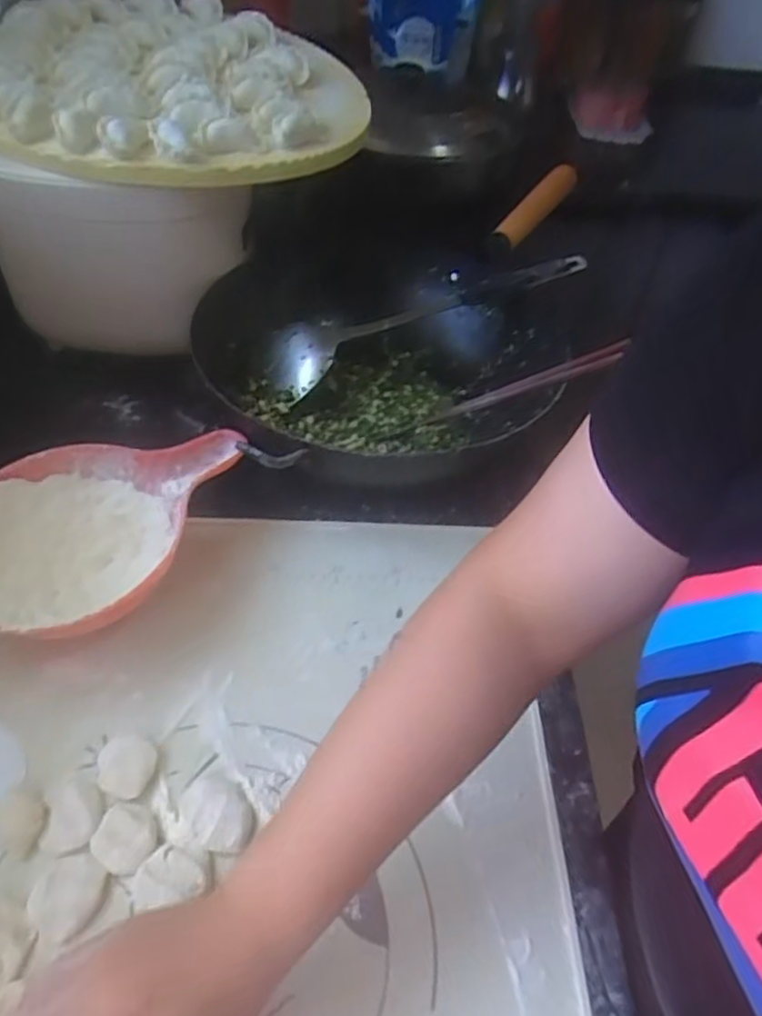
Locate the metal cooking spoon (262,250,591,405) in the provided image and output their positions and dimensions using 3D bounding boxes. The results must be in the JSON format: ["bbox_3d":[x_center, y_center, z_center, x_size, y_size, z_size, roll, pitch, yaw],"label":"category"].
[{"bbox_3d":[0.043,-0.186,0.691,0.324,0.043,0.091,-19,52,-6],"label":"metal cooking spoon"}]

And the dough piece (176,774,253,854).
[{"bbox_3d":[-0.104,0.190,0.439,0.044,0.009,0.053,-27,56,-27],"label":"dough piece"}]

